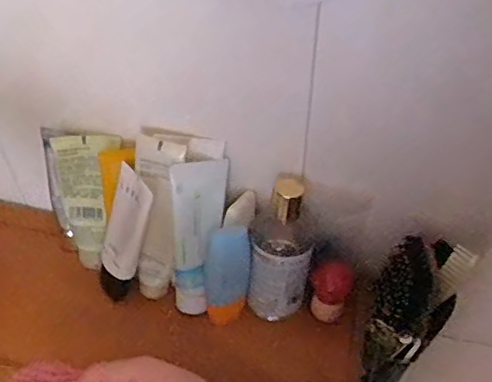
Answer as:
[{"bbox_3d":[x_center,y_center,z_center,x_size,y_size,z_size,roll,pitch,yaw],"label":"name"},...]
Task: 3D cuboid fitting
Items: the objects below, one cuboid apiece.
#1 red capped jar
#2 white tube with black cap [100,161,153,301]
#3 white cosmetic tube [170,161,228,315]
[{"bbox_3d":[0.078,0.094,0.526,0.037,0.046,0.038,0,49,0],"label":"red capped jar"},{"bbox_3d":[-0.113,0.046,0.518,0.046,0.143,0.023,28,28,23],"label":"white tube with black cap"},{"bbox_3d":[-0.047,0.043,0.513,0.047,0.152,0.033,4,19,-9],"label":"white cosmetic tube"}]

